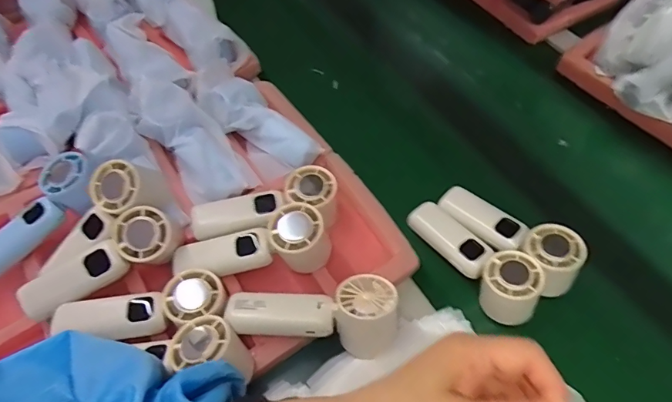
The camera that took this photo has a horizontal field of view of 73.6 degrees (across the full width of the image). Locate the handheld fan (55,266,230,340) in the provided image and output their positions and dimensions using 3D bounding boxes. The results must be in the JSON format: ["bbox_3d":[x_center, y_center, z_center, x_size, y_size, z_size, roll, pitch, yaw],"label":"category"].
[{"bbox_3d":[-0.179,0.100,0.409,0.156,0.027,0.046,-11,57,-5],"label":"handheld fan"}]

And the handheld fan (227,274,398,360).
[{"bbox_3d":[-0.020,0.104,0.410,0.150,0.047,0.060,-1,56,2],"label":"handheld fan"}]

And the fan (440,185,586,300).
[{"bbox_3d":[0.181,0.033,0.474,0.056,0.050,0.154,-39,63,-22],"label":"fan"}]

